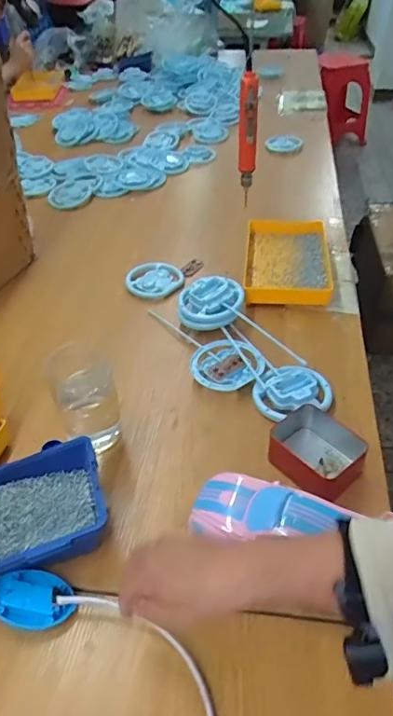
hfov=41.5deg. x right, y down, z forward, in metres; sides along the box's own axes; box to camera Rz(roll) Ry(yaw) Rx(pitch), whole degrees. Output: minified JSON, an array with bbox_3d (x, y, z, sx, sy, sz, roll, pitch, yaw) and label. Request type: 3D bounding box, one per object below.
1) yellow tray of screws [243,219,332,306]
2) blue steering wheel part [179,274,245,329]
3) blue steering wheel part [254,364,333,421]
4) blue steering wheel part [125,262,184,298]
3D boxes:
[{"bbox_3d":[0.155,-0.172,0.888,0.138,0.049,0.196,2,42,5],"label":"yellow tray of screws"},{"bbox_3d":[0.021,-0.084,0.790,0.100,0.027,0.084,-18,69,9],"label":"blue steering wheel part"},{"bbox_3d":[0.128,0.041,0.686,0.098,0.029,0.075,-5,42,-4],"label":"blue steering wheel part"},{"bbox_3d":[-0.074,-0.129,0.884,0.096,0.016,0.075,10,60,10],"label":"blue steering wheel part"}]

